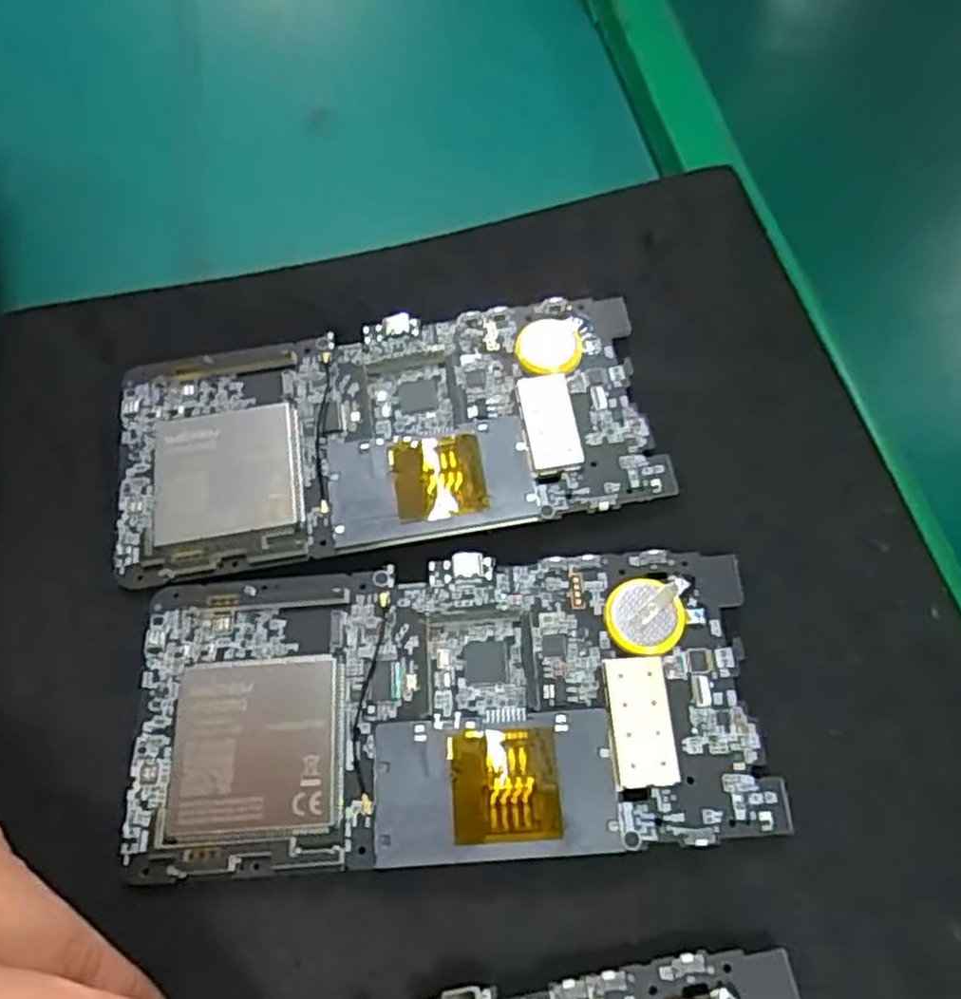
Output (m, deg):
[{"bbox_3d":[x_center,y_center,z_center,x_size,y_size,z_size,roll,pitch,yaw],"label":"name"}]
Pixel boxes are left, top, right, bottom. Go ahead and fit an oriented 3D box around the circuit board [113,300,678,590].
[{"bbox_3d":[-0.029,-0.021,0.220,0.152,0.004,0.070,-9,67,-2],"label":"circuit board"}]

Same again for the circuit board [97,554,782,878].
[{"bbox_3d":[-0.010,0.050,0.189,0.151,0.005,0.072,-2,65,-3],"label":"circuit board"}]

